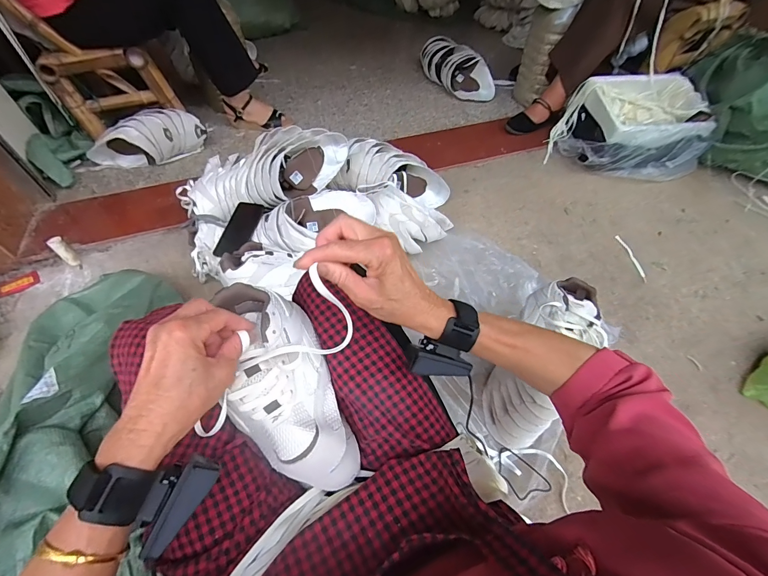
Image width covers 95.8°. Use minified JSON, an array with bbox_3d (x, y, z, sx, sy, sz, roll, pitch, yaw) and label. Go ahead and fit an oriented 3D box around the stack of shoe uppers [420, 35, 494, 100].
[{"bbox_3d":[0.285,-0.921,1.453,0.133,0.129,0.409,-31,59,-21],"label":"stack of shoe uppers"}]

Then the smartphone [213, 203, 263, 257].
[{"bbox_3d":[-0.358,-0.149,0.867,0.072,0.008,0.165,12,65,-2],"label":"smartphone"}]

